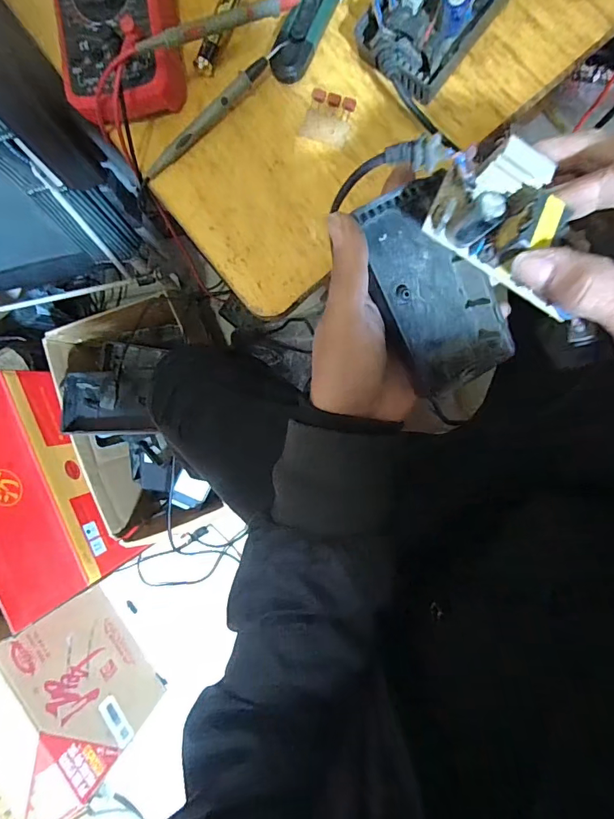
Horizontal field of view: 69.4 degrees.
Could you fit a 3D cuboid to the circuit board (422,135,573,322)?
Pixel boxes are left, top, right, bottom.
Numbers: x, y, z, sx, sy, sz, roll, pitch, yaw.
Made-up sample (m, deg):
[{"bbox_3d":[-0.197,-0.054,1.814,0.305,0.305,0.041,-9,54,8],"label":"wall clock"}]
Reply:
[{"bbox_3d":[0.106,-0.094,0.219,0.084,0.029,0.055,38,98,5],"label":"circuit board"}]

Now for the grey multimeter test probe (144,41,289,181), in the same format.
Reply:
[{"bbox_3d":[-0.077,-0.237,0.354,0.144,0.017,0.013,-33,88,9],"label":"grey multimeter test probe"}]

